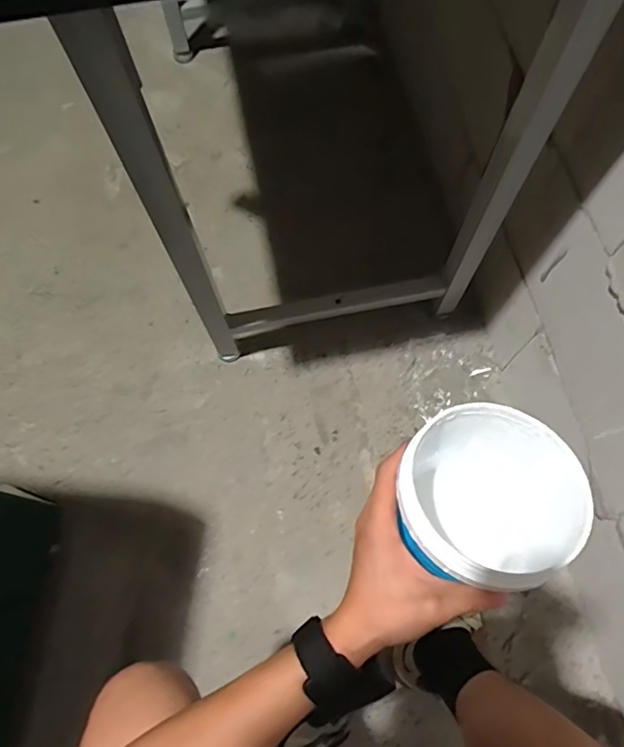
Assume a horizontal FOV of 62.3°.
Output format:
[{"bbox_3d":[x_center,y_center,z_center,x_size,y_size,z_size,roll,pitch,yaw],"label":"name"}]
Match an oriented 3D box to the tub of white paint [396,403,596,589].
[{"bbox_3d":[0.126,0.094,0.402,0.125,0.122,0.125,0,73,-1],"label":"tub of white paint"}]

